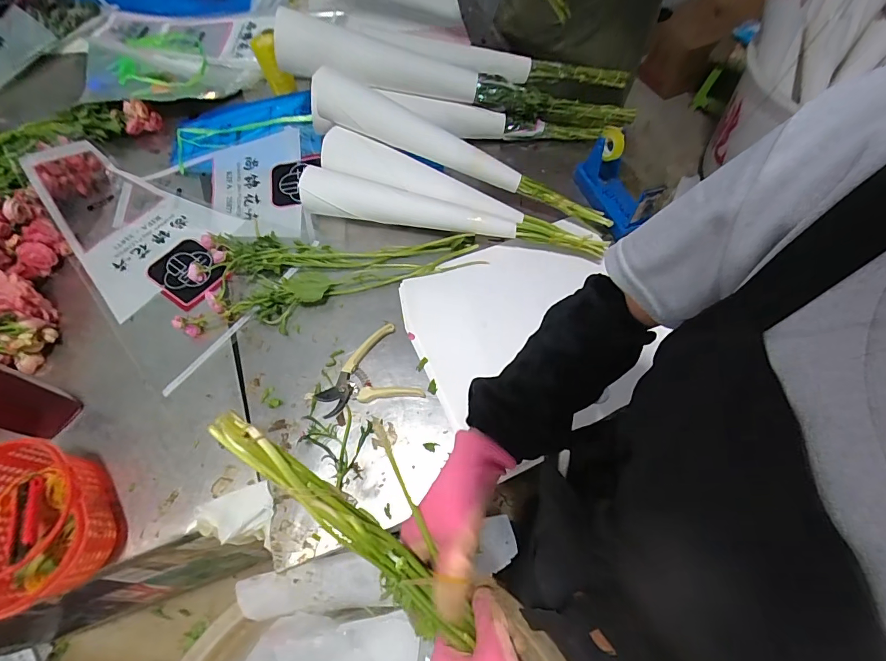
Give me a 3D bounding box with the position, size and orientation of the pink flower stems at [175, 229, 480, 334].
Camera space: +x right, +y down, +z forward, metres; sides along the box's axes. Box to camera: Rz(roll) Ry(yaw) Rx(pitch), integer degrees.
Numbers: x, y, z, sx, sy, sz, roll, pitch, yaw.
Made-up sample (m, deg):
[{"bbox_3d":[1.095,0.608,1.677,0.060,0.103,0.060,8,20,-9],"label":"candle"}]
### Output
[{"bbox_3d":[-0.200,-0.098,0.744,0.510,0.036,0.195,-1,63,1],"label":"pink flower stems"}]

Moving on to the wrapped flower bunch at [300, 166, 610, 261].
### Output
[{"bbox_3d":[0.012,-0.217,0.767,0.562,0.060,0.098,10,64,6],"label":"wrapped flower bunch"}]

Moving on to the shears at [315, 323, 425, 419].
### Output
[{"bbox_3d":[-0.124,0.075,0.652,0.150,0.017,0.126,-25,66,-11],"label":"shears"}]

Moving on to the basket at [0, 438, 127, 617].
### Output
[{"bbox_3d":[-0.523,0.243,0.537,0.137,0.092,0.196,-37,69,-16],"label":"basket"}]

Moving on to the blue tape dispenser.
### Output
[{"bbox_3d":[0.316,-0.268,0.776,0.069,0.130,0.183,-17,64,-7],"label":"blue tape dispenser"}]

